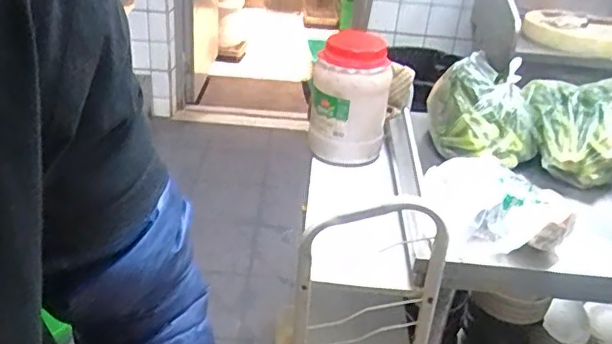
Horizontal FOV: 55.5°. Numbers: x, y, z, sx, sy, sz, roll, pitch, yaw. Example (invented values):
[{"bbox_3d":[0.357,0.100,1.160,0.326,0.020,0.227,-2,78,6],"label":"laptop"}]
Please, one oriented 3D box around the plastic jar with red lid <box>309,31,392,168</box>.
[{"bbox_3d":[0.098,-0.165,1.314,0.176,0.261,0.168,4,30,-2],"label":"plastic jar with red lid"}]

